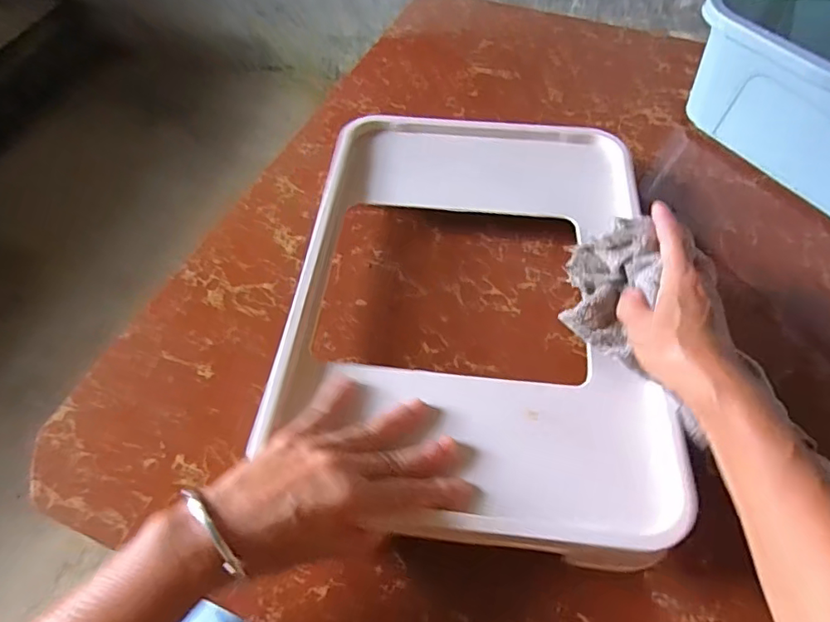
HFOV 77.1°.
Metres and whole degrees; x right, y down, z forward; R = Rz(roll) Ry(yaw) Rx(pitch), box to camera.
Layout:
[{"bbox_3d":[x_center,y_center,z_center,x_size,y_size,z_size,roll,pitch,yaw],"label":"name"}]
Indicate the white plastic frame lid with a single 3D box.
[{"bbox_3d":[0.048,-0.020,0.431,0.281,0.048,0.399,4,56,4],"label":"white plastic frame lid"}]

